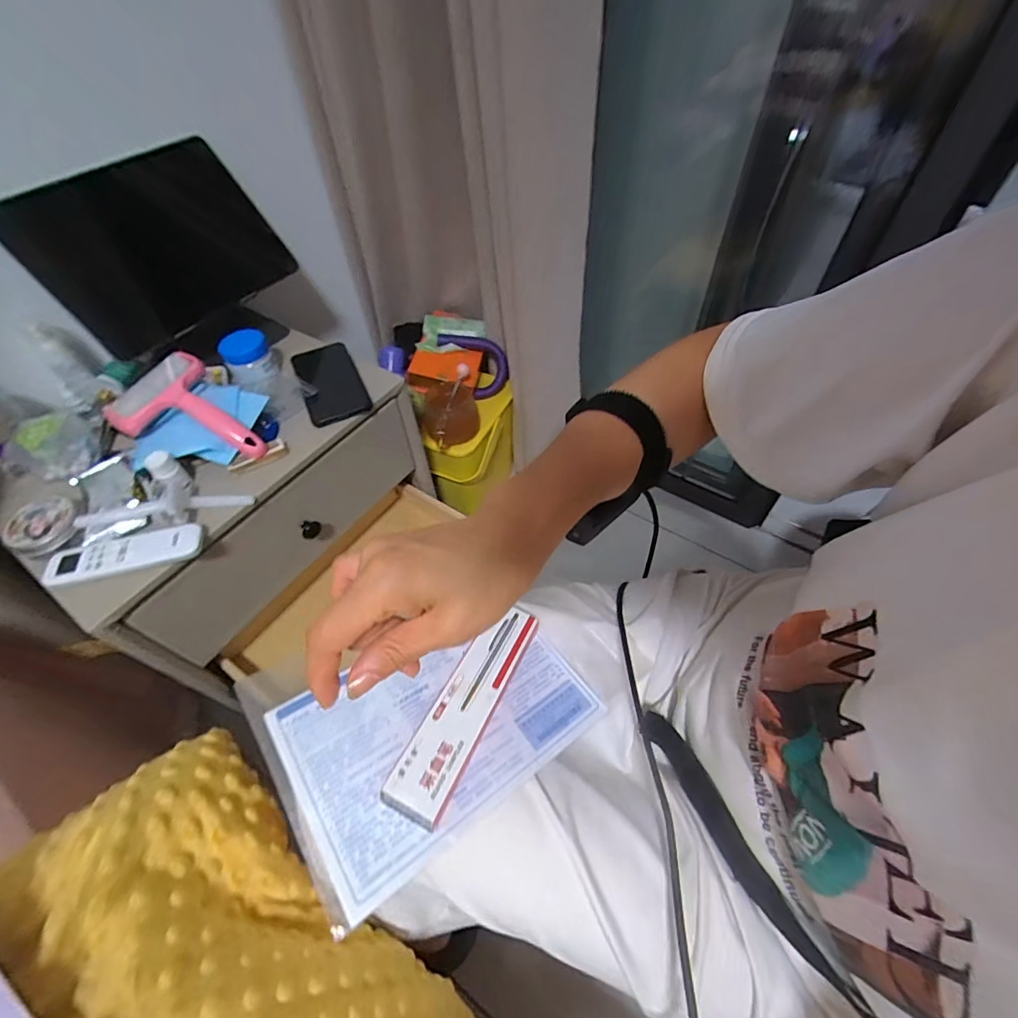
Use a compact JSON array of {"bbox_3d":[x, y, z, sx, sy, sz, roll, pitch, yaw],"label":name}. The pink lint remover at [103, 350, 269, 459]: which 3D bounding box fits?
[{"bbox_3d":[-0.362,-0.108,0.539,0.159,0.055,0.112,25,57,20],"label":"pink lint remover"}]

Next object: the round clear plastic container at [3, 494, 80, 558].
[{"bbox_3d":[-0.487,0.016,0.492,0.063,0.019,0.064,-1,52,2],"label":"round clear plastic container"}]

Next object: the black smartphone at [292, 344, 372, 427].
[{"bbox_3d":[-0.243,-0.174,0.640,0.077,0.012,0.157,-22,54,-14],"label":"black smartphone"}]

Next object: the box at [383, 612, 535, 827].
[{"bbox_3d":[-0.027,0.133,0.339,0.042,0.018,0.168,21,42,18],"label":"box"}]

